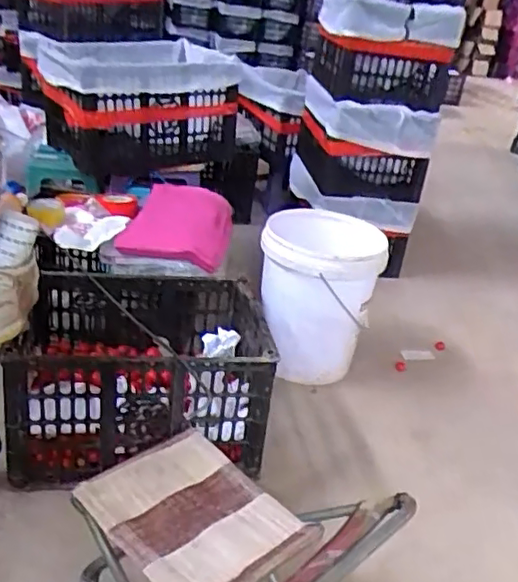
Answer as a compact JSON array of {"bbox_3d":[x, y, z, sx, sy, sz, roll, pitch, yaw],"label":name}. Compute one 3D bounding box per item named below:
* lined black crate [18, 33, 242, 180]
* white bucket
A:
[{"bbox_3d":[-0.353,-0.545,1.838,0.562,0.318,0.365,-10,32,-30],"label":"lined black crate"},{"bbox_3d":[0.146,0.008,1.593,0.296,0.347,0.279,5,28,-5],"label":"white bucket"}]

